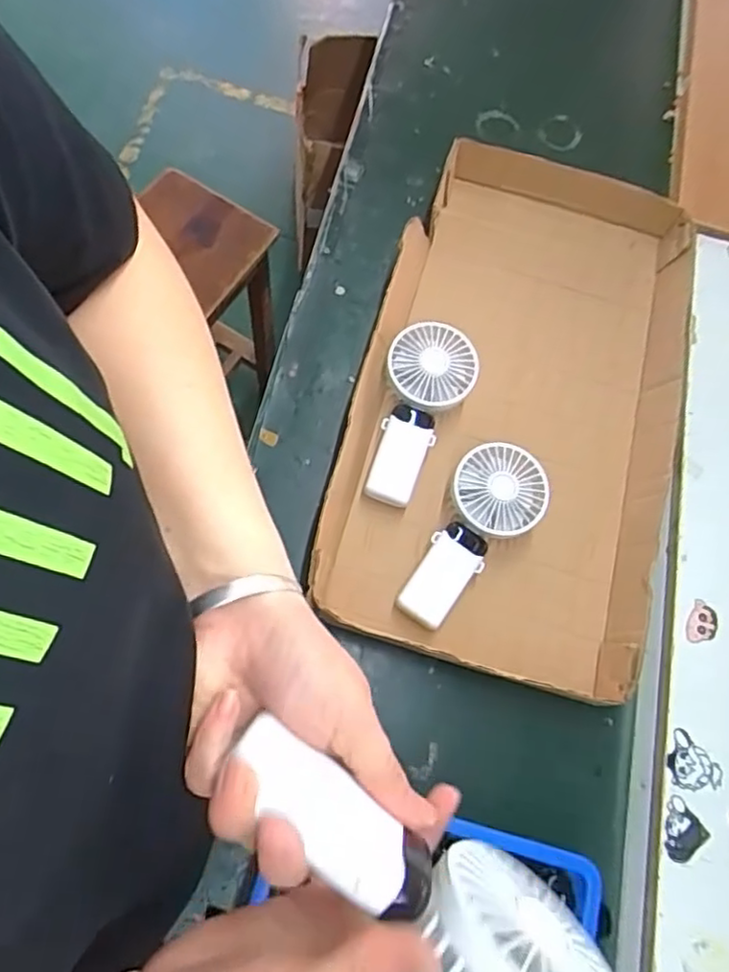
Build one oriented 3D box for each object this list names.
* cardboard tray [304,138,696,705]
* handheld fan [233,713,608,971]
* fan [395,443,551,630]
[{"bbox_3d":[0.157,-0.106,0.663,0.300,0.047,0.567,16,69,-1],"label":"cardboard tray"},{"bbox_3d":[0.022,0.159,0.258,0.170,0.051,0.061,35,71,13],"label":"handheld fan"},{"bbox_3d":[0.102,0.048,0.608,0.082,0.042,0.184,30,69,4],"label":"fan"}]

